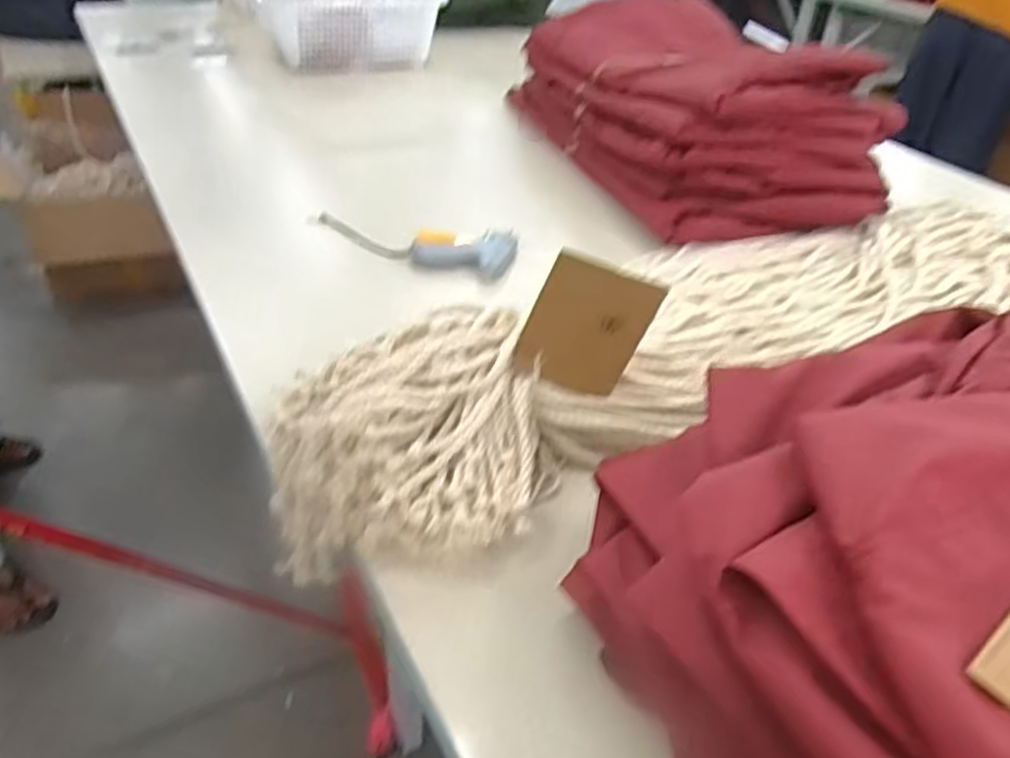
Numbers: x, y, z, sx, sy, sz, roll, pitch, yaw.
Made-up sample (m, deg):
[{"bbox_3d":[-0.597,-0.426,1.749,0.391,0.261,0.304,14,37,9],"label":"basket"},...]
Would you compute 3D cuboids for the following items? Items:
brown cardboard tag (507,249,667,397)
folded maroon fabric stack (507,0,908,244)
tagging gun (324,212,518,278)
[{"bbox_3d":[0.062,-0.037,0.555,0.087,0.105,0.009,18,31,-12],"label":"brown cardboard tag"},{"bbox_3d":[0.275,-0.416,1.088,0.336,0.193,0.538,-10,40,-18],"label":"folded maroon fabric stack"},{"bbox_3d":[-0.114,-0.167,0.885,0.256,0.037,0.090,9,38,6],"label":"tagging gun"}]

